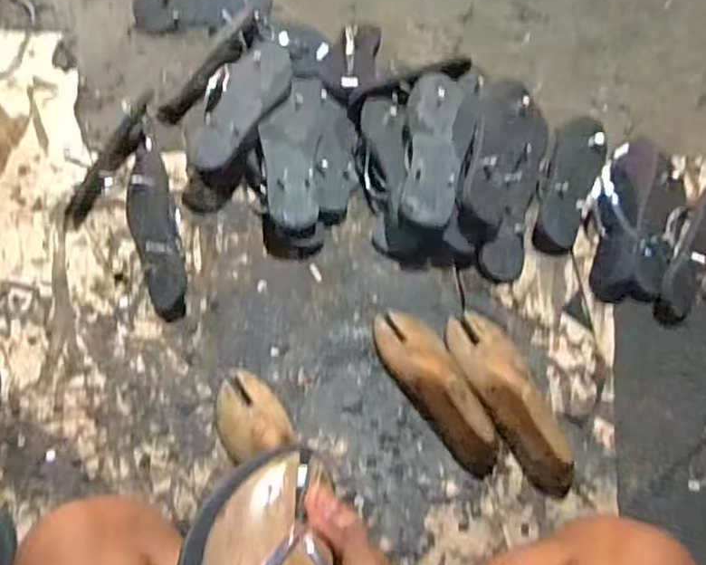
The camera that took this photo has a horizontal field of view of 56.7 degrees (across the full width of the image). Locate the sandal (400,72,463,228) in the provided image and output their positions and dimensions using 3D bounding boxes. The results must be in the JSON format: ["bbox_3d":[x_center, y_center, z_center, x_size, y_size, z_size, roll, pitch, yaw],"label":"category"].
[{"bbox_3d":[0.115,-0.195,0.932,0.080,0.036,0.249,5,63,2],"label":"sandal"}]

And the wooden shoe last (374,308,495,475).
[{"bbox_3d":[0.107,0.126,0.828,0.075,0.075,0.244,-28,66,-14],"label":"wooden shoe last"}]

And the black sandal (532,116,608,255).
[{"bbox_3d":[0.331,-0.162,0.997,0.079,0.041,0.256,22,66,11],"label":"black sandal"}]

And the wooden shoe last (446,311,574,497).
[{"bbox_3d":[0.201,0.135,0.810,0.082,0.087,0.254,-22,65,-11],"label":"wooden shoe last"}]

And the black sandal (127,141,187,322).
[{"bbox_3d":[-0.290,-0.097,0.945,0.071,0.069,0.307,-16,64,-9],"label":"black sandal"}]

